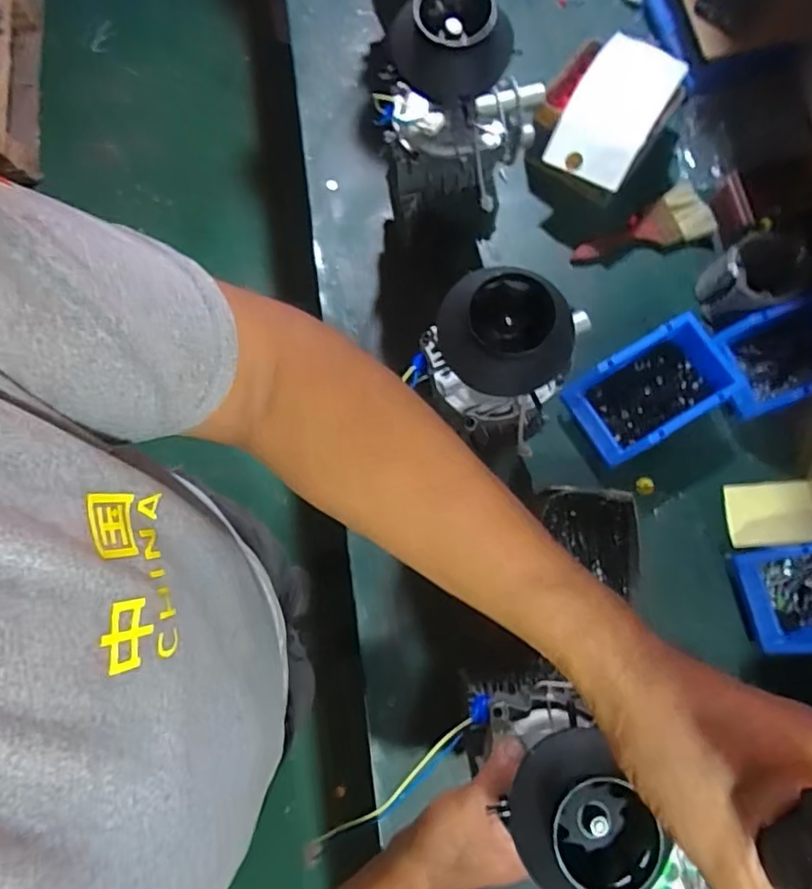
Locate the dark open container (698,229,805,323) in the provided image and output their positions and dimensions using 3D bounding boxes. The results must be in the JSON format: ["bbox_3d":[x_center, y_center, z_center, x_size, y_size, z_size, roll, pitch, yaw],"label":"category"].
[{"bbox_3d":[0.454,-0.218,0.745,0.111,0.081,0.100,-30,80,-6],"label":"dark open container"}]

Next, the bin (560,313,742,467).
[{"bbox_3d":[0.309,-0.068,0.713,0.194,0.075,0.121,-30,80,-6],"label":"bin"}]

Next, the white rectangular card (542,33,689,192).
[{"bbox_3d":[0.276,-0.443,0.727,0.109,0.045,0.214,30,80,6],"label":"white rectangular card"}]

